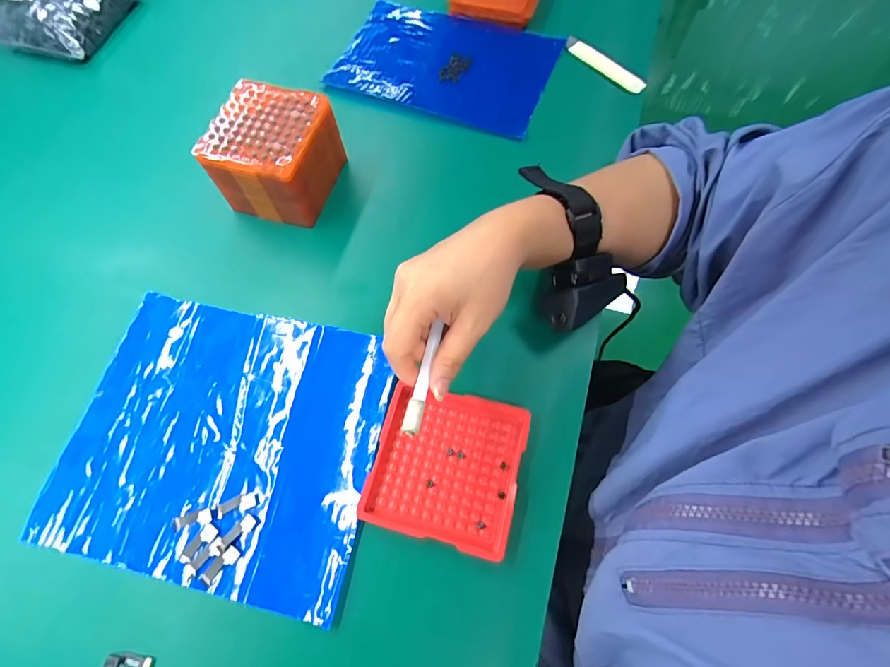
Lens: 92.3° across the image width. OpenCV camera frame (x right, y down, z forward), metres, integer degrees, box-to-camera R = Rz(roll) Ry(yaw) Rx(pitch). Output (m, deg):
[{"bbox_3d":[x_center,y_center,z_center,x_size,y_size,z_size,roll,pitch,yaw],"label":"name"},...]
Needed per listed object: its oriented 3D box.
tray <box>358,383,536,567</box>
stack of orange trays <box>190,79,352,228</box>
[{"bbox_3d":[0.001,0.091,0.299,0.099,0.012,0.098,14,69,7],"label":"tray"},{"bbox_3d":[-0.146,-0.154,0.377,0.086,0.072,0.093,15,69,8],"label":"stack of orange trays"}]

